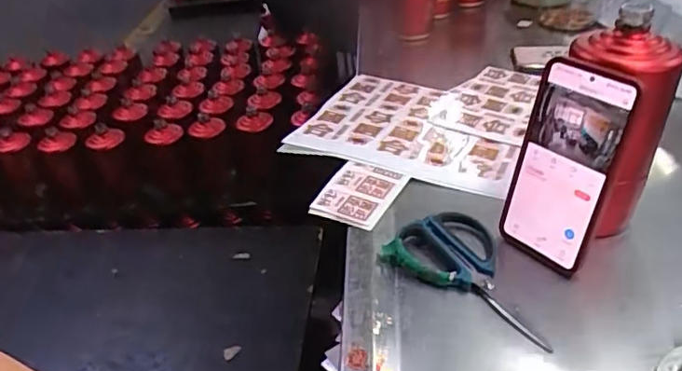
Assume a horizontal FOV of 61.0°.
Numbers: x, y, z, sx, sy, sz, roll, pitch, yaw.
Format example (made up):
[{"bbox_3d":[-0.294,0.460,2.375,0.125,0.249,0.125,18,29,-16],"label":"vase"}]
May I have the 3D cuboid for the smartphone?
[{"bbox_3d":[0.179,-0.014,0.477,0.013,0.167,0.080,-10,31,-37],"label":"smartphone"}]

